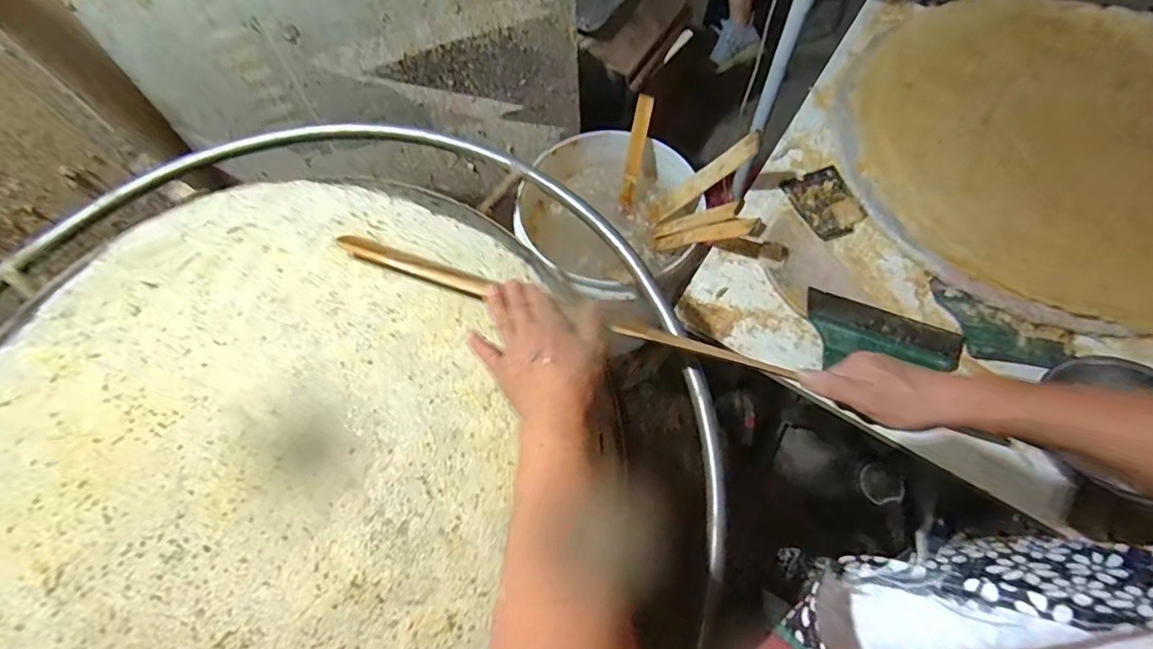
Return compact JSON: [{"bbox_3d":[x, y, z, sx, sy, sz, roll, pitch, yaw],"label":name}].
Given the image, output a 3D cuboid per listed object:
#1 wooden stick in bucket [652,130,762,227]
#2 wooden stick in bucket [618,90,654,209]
[{"bbox_3d":[0.191,-0.215,0.795,0.019,0.211,0.032,10,63,-32],"label":"wooden stick in bucket"},{"bbox_3d":[0.094,-0.271,0.854,0.025,0.179,0.015,14,31,7],"label":"wooden stick in bucket"}]

